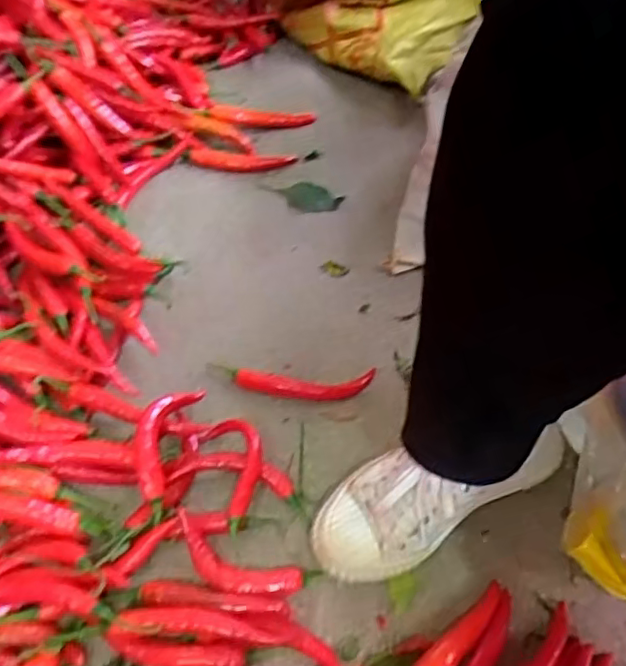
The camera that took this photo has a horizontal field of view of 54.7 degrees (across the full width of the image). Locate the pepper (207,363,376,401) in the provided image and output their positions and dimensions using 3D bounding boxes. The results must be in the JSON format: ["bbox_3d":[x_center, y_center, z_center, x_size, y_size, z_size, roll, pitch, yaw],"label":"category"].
[{"bbox_3d":[-0.023,0.047,0.610,0.163,0.016,0.031,2,56,4],"label":"pepper"}]

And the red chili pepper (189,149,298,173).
[{"bbox_3d":[-0.094,-0.229,0.805,0.138,0.015,0.028,-1,56,2],"label":"red chili pepper"}]

